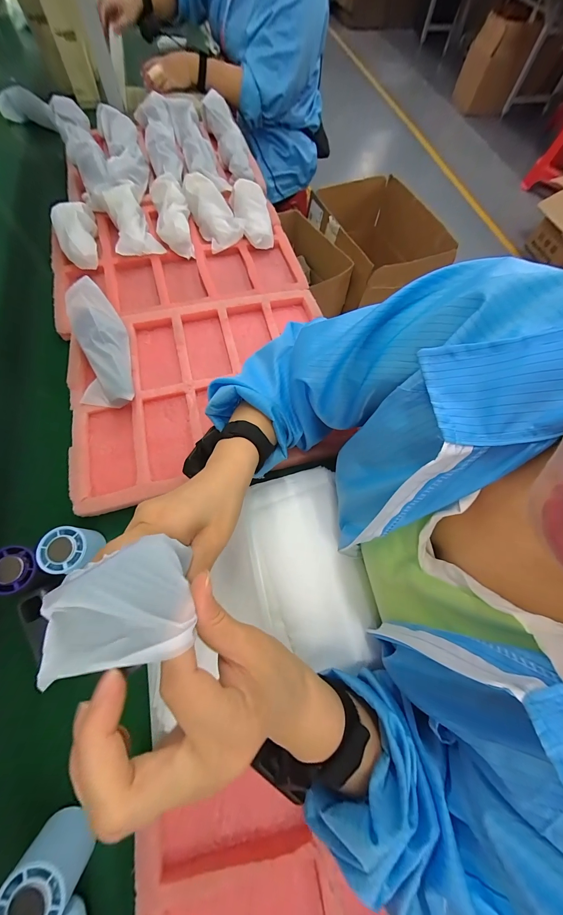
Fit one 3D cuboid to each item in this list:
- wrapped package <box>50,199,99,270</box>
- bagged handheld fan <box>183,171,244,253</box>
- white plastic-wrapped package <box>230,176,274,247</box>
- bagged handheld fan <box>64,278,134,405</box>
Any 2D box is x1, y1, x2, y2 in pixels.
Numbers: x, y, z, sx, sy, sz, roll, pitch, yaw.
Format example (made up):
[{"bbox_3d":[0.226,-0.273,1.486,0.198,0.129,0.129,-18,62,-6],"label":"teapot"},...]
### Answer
[{"bbox_3d":[-0.393,-0.431,0.561,0.067,0.044,0.155,-19,69,-10],"label":"wrapped package"},{"bbox_3d":[-0.142,-0.518,0.615,0.080,0.062,0.157,-28,71,-13],"label":"bagged handheld fan"},{"bbox_3d":[-0.064,-0.526,0.626,0.075,0.045,0.168,-9,67,-6],"label":"white plastic-wrapped package"},{"bbox_3d":[-0.279,-0.166,0.450,0.079,0.056,0.191,-14,87,-8],"label":"bagged handheld fan"}]

